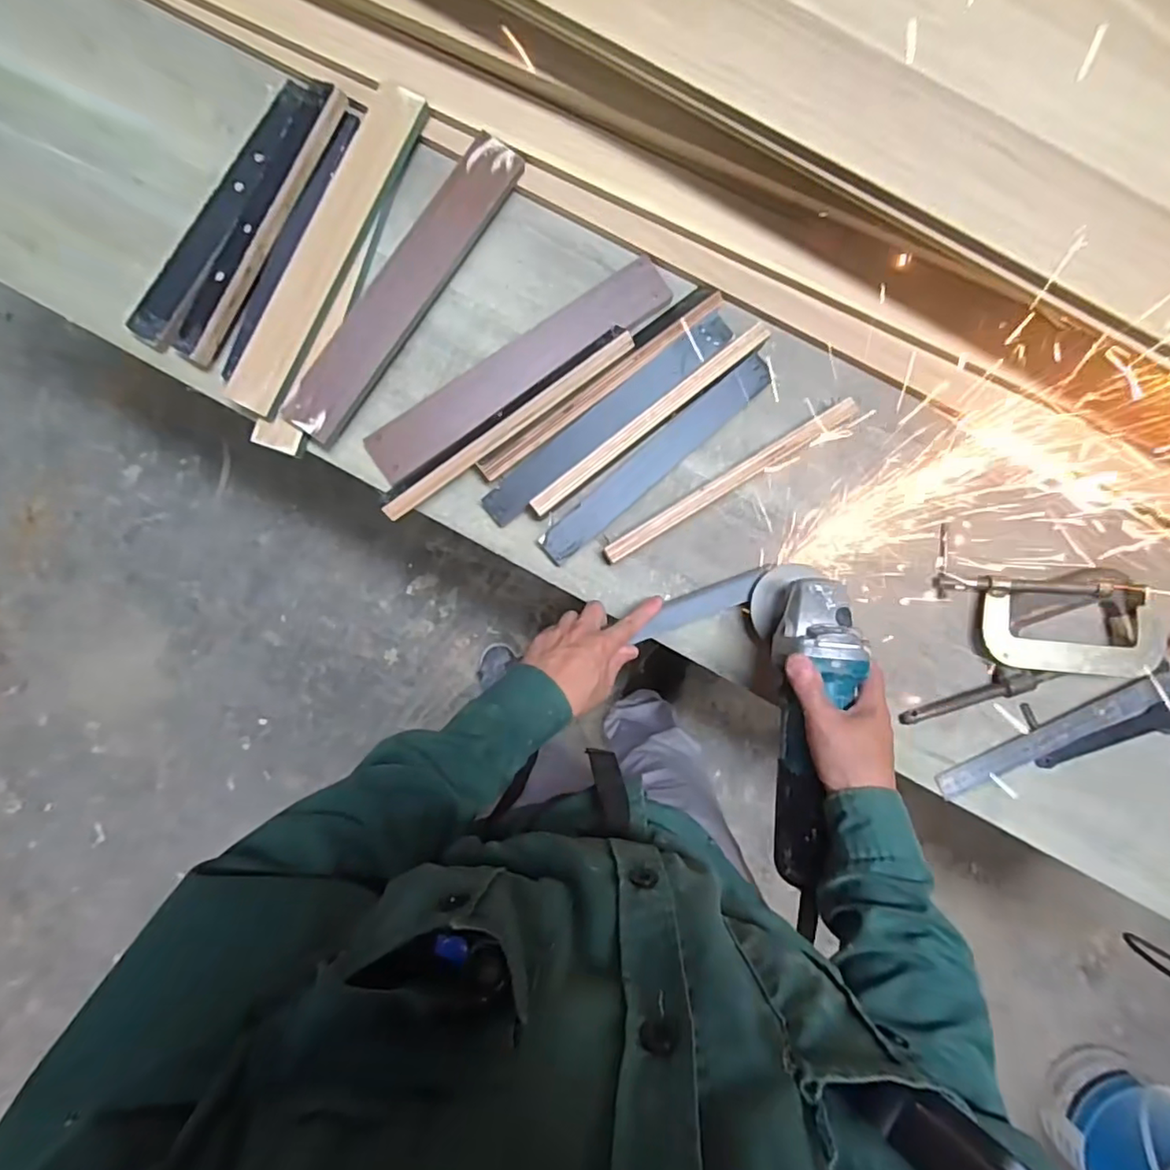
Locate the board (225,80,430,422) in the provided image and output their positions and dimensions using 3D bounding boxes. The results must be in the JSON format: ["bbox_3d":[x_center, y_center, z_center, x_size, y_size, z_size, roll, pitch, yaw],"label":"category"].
[{"bbox_3d":[-0.248,-0.323,0.567,0.055,0.013,0.339,26,89,-2],"label":"board"}]

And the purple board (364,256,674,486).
[{"bbox_3d":[-0.064,-0.215,0.590,0.341,0.015,0.055,-34,92,-2],"label":"purple board"}]

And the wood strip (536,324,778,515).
[{"bbox_3d":[0.063,-0.162,0.571,0.283,0.011,0.021,-38,92,-2],"label":"wood strip"}]

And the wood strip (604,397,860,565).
[{"bbox_3d":[0.146,-0.106,0.599,0.288,0.028,0.023,-31,92,-1],"label":"wood strip"}]

